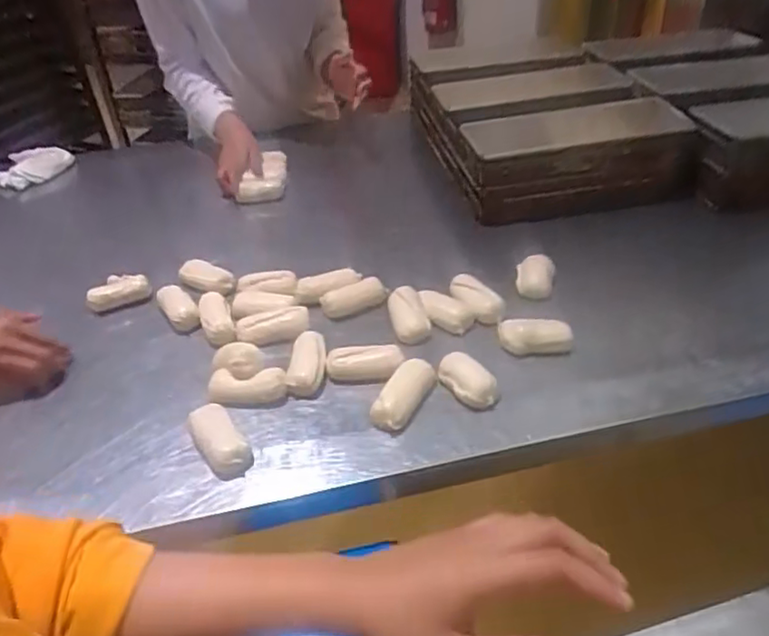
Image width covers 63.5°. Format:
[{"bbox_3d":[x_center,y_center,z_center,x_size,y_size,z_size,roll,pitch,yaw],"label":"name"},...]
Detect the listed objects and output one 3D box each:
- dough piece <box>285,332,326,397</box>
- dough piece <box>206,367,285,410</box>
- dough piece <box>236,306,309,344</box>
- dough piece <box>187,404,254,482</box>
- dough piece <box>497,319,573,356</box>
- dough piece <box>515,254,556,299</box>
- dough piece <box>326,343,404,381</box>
[{"bbox_3d":[-0.095,0.057,0.768,0.044,0.025,0.093,-4,38,0],"label":"dough piece"},{"bbox_3d":[-0.168,0.085,0.749,0.096,0.033,0.043,2,39,8],"label":"dough piece"},{"bbox_3d":[-0.153,0.010,0.850,0.099,0.034,0.028,-11,39,-9],"label":"dough piece"},{"bbox_3d":[-0.184,0.137,0.691,0.041,0.026,0.100,-27,44,-26],"label":"dough piece"},{"bbox_3d":[0.188,0.022,0.773,0.093,0.031,0.044,-7,38,-3],"label":"dough piece"},{"bbox_3d":[0.211,-0.057,0.877,0.049,0.052,0.054,-9,39,-6],"label":"dough piece"},{"bbox_3d":[-0.025,0.052,0.759,0.094,0.034,0.050,5,39,10],"label":"dough piece"}]

